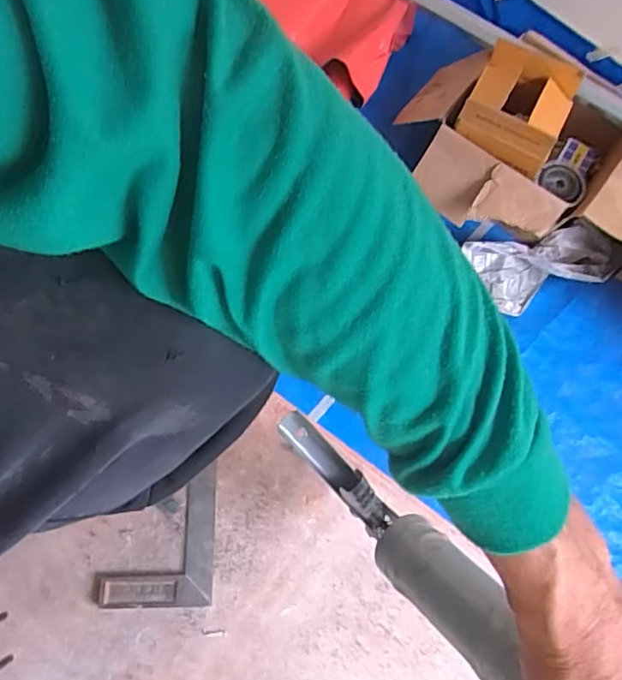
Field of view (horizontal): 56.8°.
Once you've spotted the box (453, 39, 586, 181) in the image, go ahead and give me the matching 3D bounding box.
[{"bbox_3d":[0.458,-0.520,1.267,0.214,0.103,0.218,28,74,8],"label":"box"}]

